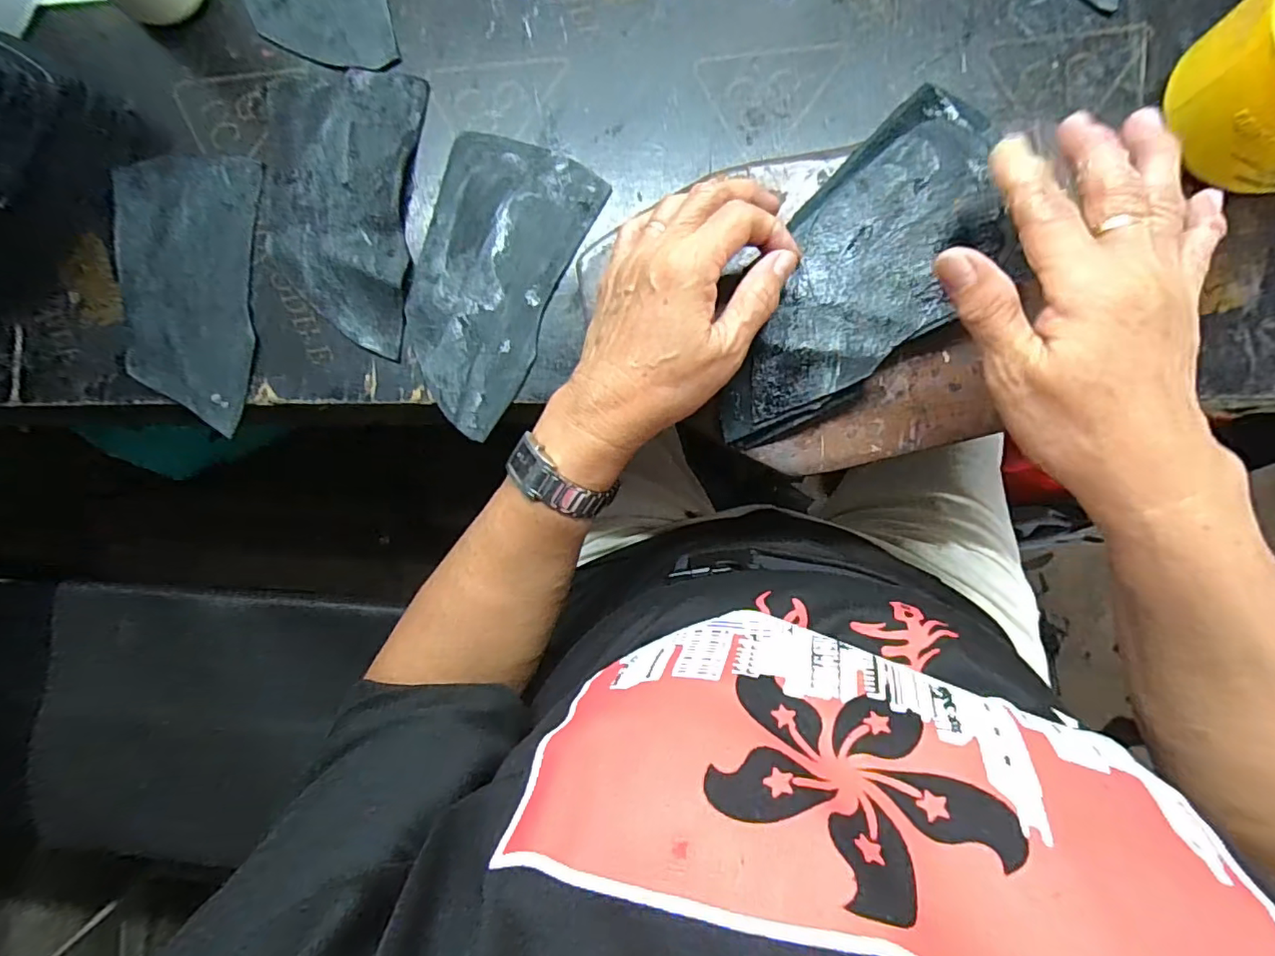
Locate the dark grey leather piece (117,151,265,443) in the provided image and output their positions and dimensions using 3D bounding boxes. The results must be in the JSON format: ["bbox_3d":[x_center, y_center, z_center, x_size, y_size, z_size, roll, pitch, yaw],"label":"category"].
[{"bbox_3d":[-0.277,-0.115,0.346,0.085,0.007,0.163,2,88,-1],"label":"dark grey leather piece"}]

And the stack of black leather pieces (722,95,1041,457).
[{"bbox_3d":[0.121,-0.099,0.294,0.095,0.017,0.202,35,93,0],"label":"stack of black leather pieces"}]

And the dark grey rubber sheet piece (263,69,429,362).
[{"bbox_3d":[-0.183,-0.165,0.343,0.094,0.004,0.167,5,89,5],"label":"dark grey rubber sheet piece"}]

